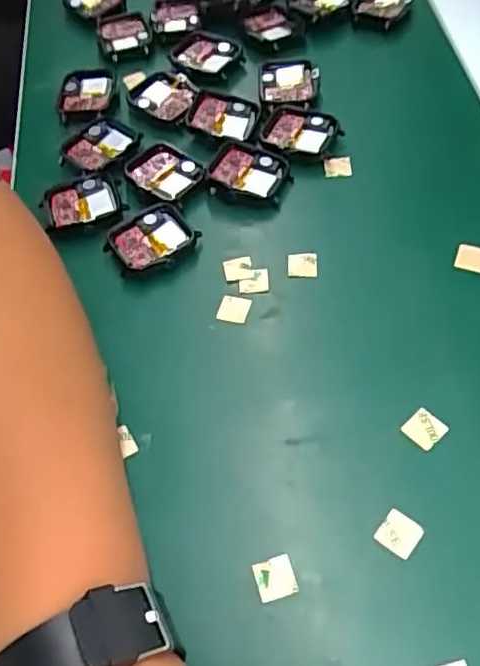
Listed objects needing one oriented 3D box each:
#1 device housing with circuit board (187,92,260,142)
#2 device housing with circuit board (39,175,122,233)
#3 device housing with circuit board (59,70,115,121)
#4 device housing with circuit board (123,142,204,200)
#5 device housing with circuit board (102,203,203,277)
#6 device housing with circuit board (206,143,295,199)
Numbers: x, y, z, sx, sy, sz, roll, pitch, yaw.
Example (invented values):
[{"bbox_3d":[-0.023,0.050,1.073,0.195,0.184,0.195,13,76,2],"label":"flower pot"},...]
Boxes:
[{"bbox_3d":[-0.009,-0.137,0.400,0.044,0.012,0.034,20,61,16],"label":"device housing with circuit board"},{"bbox_3d":[-0.093,-0.076,0.369,0.043,0.006,0.036,-11,57,-2],"label":"device housing with circuit board"},{"bbox_3d":[-0.103,-0.160,0.424,0.037,0.009,0.041,-1,57,4],"label":"device housing with circuit board"},{"bbox_3d":[-0.045,-0.095,0.376,0.043,0.007,0.033,37,68,25],"label":"device housing with circuit board"},{"bbox_3d":[-0.049,-0.050,0.352,0.044,0.011,0.039,-30,60,-14],"label":"device housing with circuit board"},{"bbox_3d":[0.006,-0.093,0.371,0.043,0.014,0.035,22,62,18],"label":"device housing with circuit board"}]

